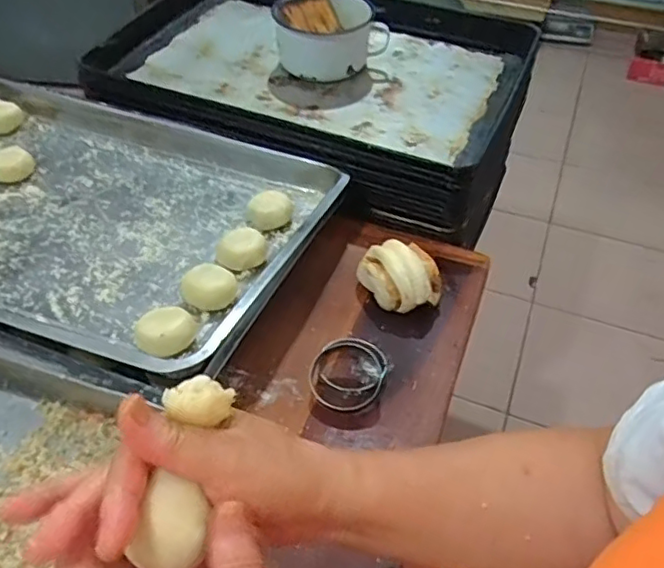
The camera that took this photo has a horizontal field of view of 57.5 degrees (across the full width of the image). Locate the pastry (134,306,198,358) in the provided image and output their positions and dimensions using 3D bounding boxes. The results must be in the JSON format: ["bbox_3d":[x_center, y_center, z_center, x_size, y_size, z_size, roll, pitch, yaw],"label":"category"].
[{"bbox_3d":[-0.154,0.048,0.566,0.053,0.036,0.055,-14,49,-15],"label":"pastry"}]

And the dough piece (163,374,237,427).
[{"bbox_3d":[-0.064,0.055,0.295,0.030,0.015,0.021,5,47,2],"label":"dough piece"}]

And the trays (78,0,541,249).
[{"bbox_3d":[-0.040,-0.342,0.953,0.651,0.154,0.428,17,44,15],"label":"trays"}]

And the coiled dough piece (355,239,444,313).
[{"bbox_3d":[0.076,-0.007,0.680,0.093,0.064,0.069,29,49,24],"label":"coiled dough piece"}]

